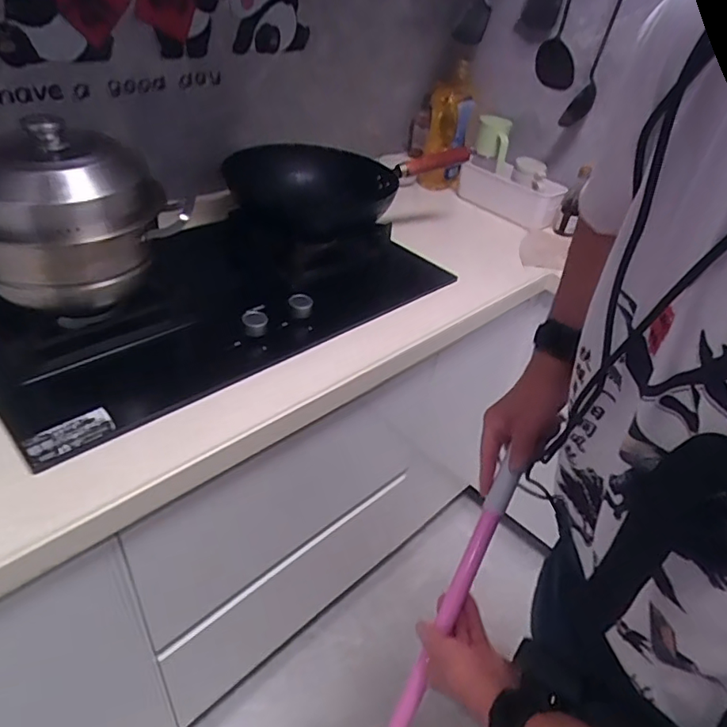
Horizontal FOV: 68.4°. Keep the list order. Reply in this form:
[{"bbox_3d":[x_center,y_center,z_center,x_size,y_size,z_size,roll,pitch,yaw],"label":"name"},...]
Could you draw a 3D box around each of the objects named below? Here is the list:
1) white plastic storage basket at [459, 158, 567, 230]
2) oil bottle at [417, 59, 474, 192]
[{"bbox_3d":[0.341,-0.405,1.271,0.254,0.091,0.076,26,41,22],"label":"white plastic storage basket"},{"bbox_3d":[0.201,-0.554,1.289,0.094,0.276,0.113,14,38,8],"label":"oil bottle"}]

